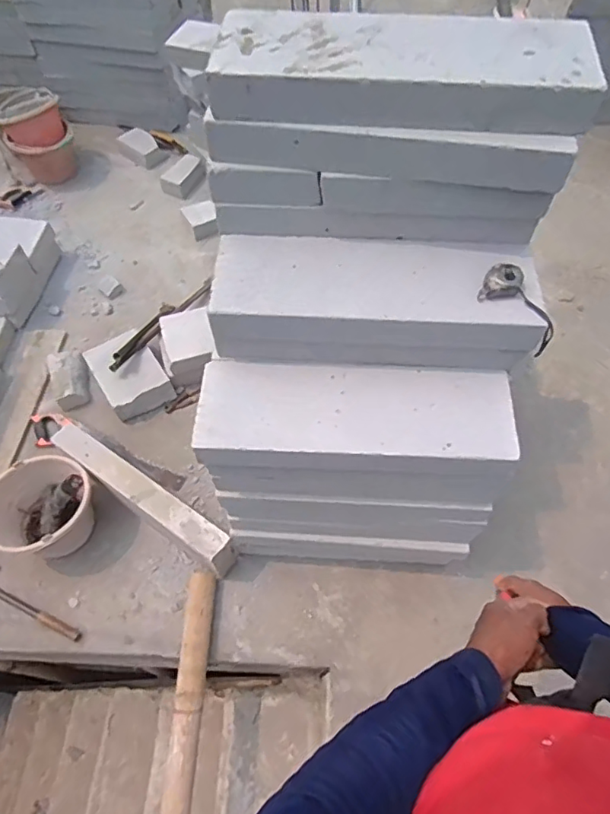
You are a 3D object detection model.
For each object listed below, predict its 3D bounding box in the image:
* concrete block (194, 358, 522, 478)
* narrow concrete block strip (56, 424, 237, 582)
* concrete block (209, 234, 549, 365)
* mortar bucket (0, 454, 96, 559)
[{"bbox_3d":[0.095,0.027,1.051,0.587,0.095,0.195,4,58,3],"label":"concrete block"},{"bbox_3d":[-0.437,0.254,1.477,0.563,0.197,0.089,30,63,17],"label":"narrow concrete block strip"},{"bbox_3d":[0.128,-0.198,1.040,0.587,0.154,0.185,3,58,2],"label":"concrete block"},{"bbox_3d":[-0.712,0.284,1.469,0.254,0.174,0.262,0,58,0],"label":"mortar bucket"}]

